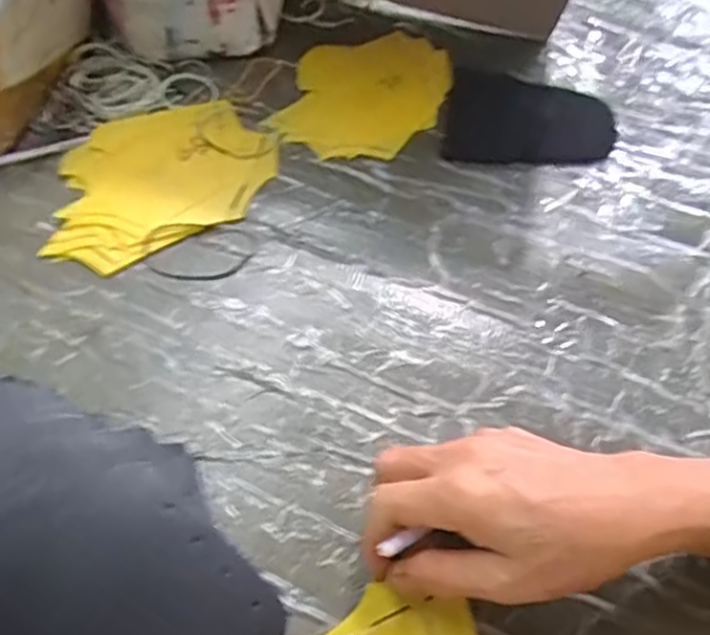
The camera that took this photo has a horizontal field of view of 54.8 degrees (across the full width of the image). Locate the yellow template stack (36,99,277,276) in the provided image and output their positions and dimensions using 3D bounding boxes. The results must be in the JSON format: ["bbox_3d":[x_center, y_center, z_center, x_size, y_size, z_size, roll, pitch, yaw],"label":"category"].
[{"bbox_3d":[-0.134,-0.099,0.469,0.159,0.012,0.119,-24,62,-18],"label":"yellow template stack"}]

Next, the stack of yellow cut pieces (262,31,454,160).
[{"bbox_3d":[0.011,-0.176,0.524,0.109,0.014,0.143,22,58,11],"label":"stack of yellow cut pieces"}]

